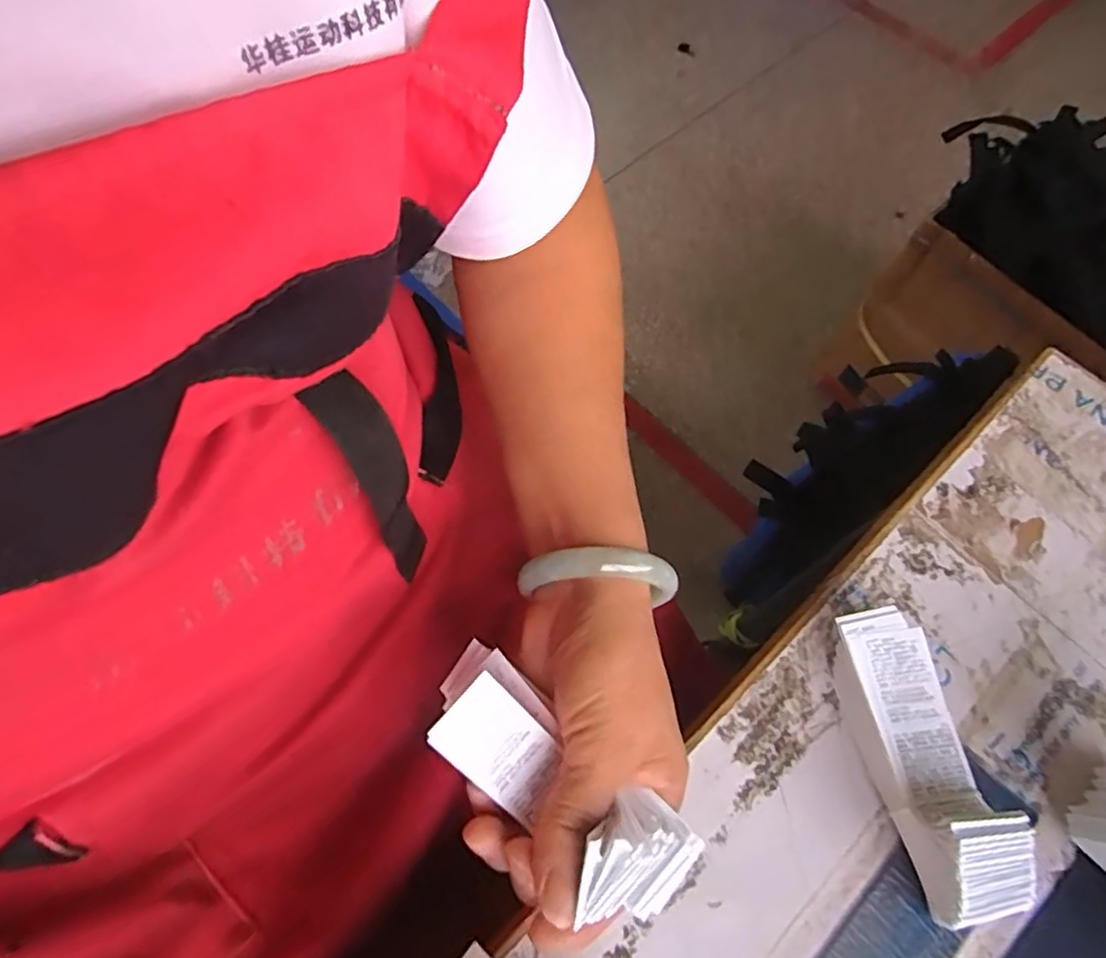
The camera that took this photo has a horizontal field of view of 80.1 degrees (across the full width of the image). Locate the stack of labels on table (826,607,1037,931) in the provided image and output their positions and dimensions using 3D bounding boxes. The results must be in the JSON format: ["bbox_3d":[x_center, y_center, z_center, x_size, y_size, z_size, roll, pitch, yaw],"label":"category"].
[{"bbox_3d":[0.157,0.116,0.280,0.036,0.052,0.121,-6,65,-5],"label":"stack of labels on table"}]

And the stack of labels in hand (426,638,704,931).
[{"bbox_3d":[-0.001,0.112,0.245,0.113,0.030,0.042,39,69,18],"label":"stack of labels in hand"}]

